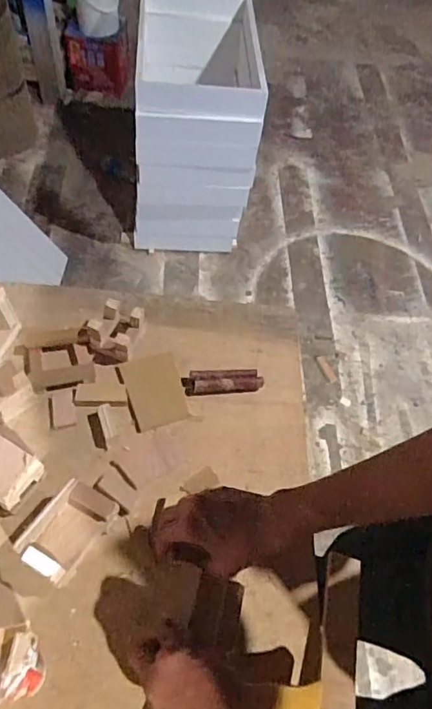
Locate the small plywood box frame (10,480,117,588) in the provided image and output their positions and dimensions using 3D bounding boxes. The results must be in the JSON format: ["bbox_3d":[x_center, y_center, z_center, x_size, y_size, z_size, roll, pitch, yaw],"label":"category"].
[{"bbox_3d":[-0.167,0.198,0.581,0.065,0.059,0.105,30,59,16],"label":"small plywood box frame"}]

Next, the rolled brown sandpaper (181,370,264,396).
[{"bbox_3d":[0.009,0.038,0.729,0.111,0.024,0.030,-3,56,-5],"label":"rolled brown sandpaper"}]

